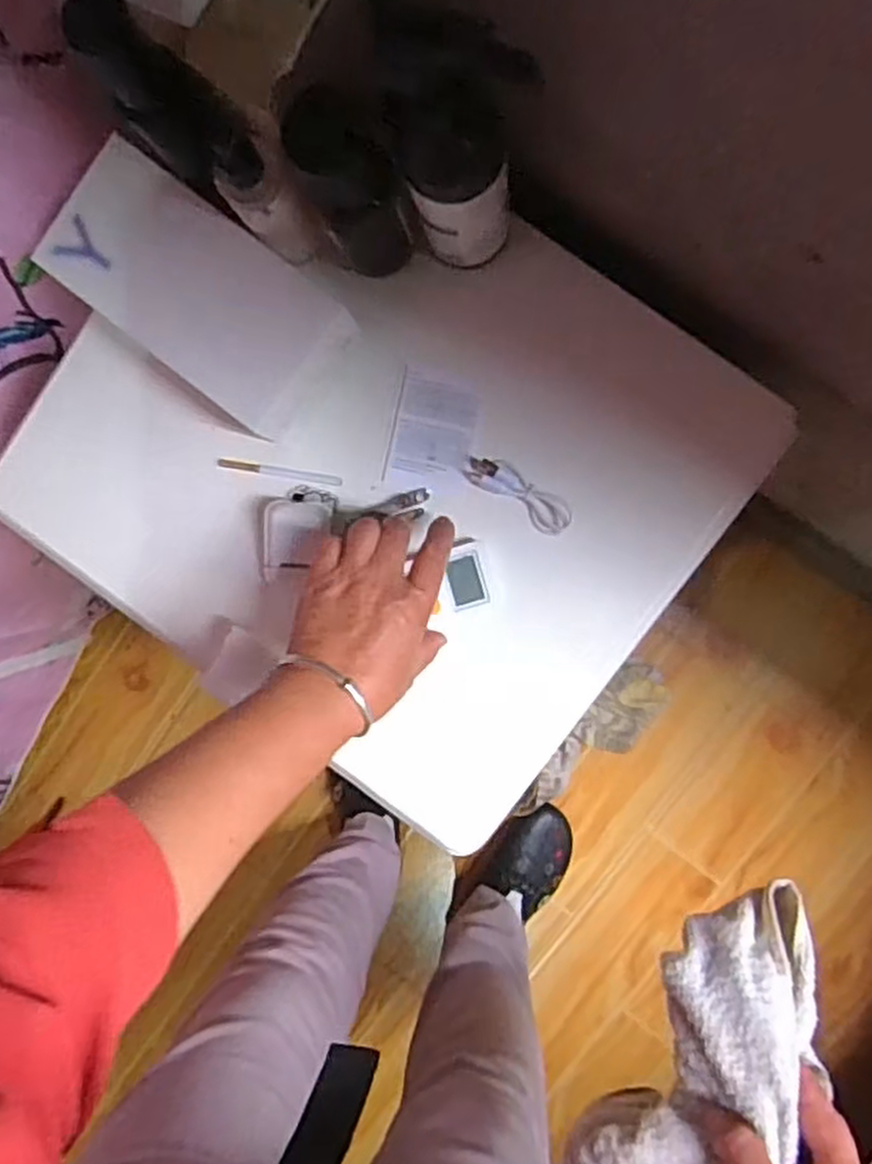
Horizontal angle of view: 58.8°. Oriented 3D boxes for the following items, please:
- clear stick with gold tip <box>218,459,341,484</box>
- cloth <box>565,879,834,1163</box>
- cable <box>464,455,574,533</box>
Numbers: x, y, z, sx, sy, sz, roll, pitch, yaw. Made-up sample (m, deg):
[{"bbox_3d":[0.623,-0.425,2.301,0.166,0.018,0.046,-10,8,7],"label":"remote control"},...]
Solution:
[{"bbox_3d":[-0.109,-0.077,0.541,0.089,0.004,0.006,10,94,5],"label":"clear stick with gold tip"},{"bbox_3d":[0.156,0.281,0.454,0.080,0.110,0.223,35,77,3],"label":"cloth"},{"bbox_3d":[0.055,-0.059,0.511,0.075,0.010,0.024,35,96,3],"label":"cable"}]

